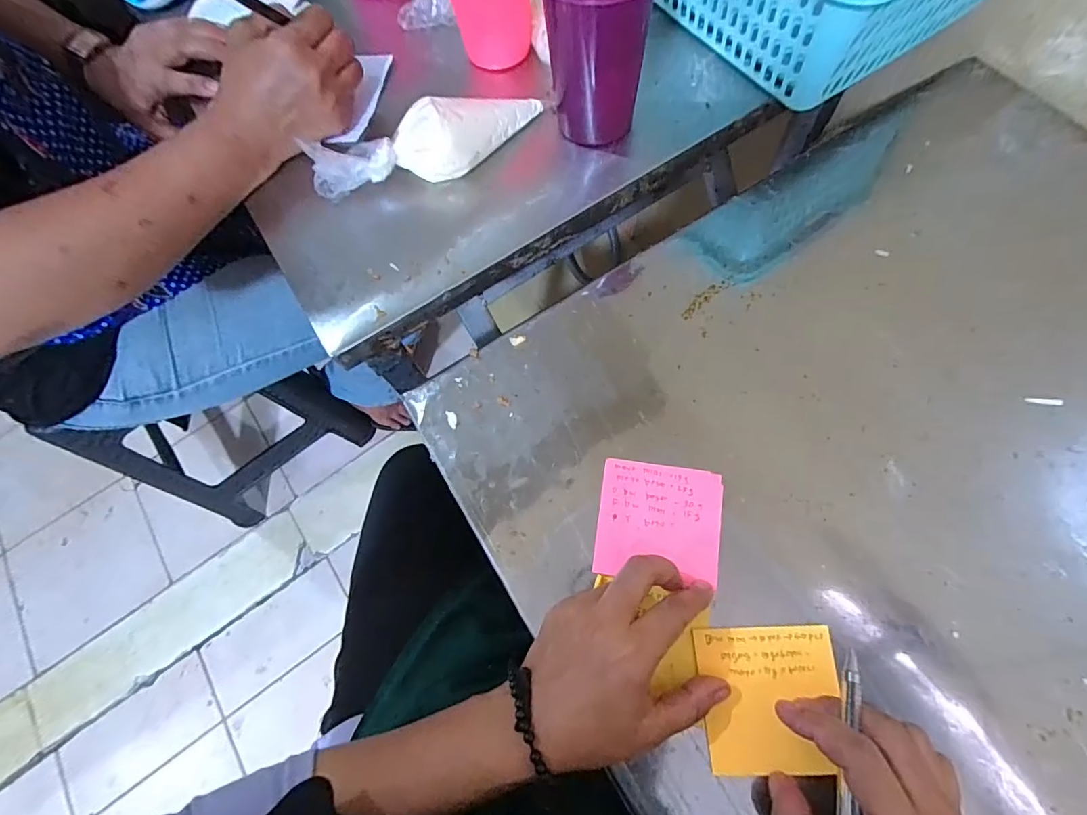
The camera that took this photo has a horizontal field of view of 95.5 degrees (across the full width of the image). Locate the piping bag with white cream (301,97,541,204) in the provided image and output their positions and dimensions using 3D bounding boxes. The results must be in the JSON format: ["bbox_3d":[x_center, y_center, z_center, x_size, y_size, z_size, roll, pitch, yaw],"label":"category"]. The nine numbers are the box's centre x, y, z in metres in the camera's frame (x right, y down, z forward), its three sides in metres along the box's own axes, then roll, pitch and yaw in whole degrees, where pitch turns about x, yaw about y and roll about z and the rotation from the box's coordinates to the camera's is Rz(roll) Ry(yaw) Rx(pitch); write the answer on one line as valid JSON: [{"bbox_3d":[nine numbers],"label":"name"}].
[{"bbox_3d":[-0.087,-0.203,0.383,0.180,0.047,0.045,-19,69,-2],"label":"piping bag with white cream"}]

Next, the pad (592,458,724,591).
[{"bbox_3d":[0.076,0.074,0.325,0.077,0.007,0.072,8,71,4],"label":"pad"}]

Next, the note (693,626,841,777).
[{"bbox_3d":[0.131,0.167,0.284,0.074,0.014,0.073,-2,70,0],"label":"note"}]

